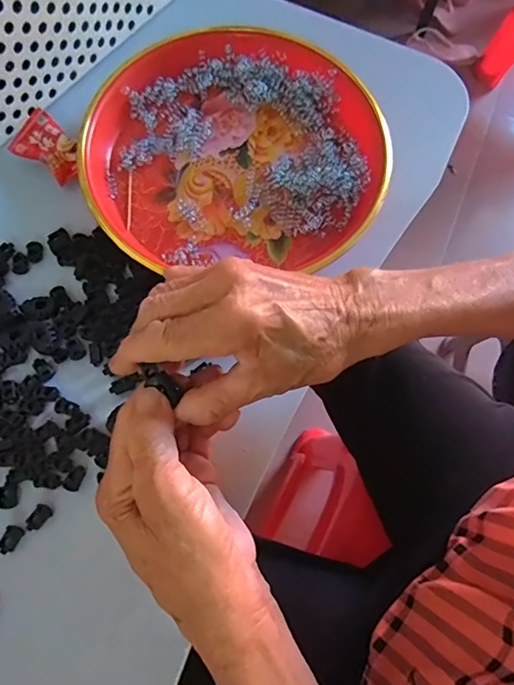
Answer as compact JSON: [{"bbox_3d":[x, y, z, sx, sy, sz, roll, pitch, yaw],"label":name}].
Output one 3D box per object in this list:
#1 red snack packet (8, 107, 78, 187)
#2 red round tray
[{"bbox_3d":[-0.156,-0.148,0.361,0.060,0.011,0.037,38,74,10],"label":"red snack packet"},{"bbox_3d":[-0.017,-0.150,0.363,0.212,0.029,0.195,1,71,-2],"label":"red round tray"}]

